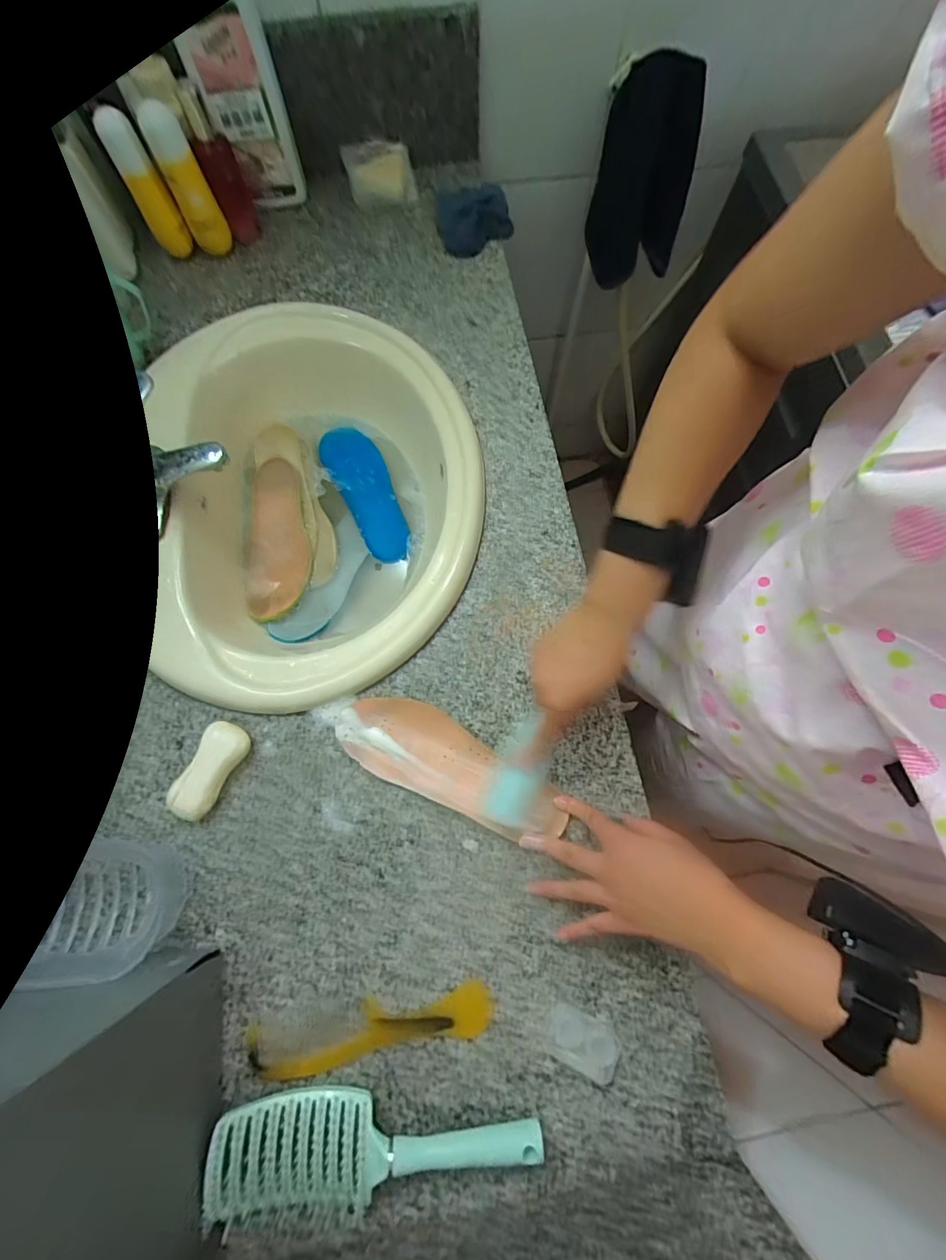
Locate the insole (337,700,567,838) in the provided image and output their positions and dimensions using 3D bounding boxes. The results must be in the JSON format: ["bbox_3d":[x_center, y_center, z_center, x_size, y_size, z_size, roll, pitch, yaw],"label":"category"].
[{"bbox_3d":[-0.022,0.133,0.458,0.230,0.010,0.079,26,75,9],"label":"insole"}]

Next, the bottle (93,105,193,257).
[{"bbox_3d":[-0.416,-0.563,0.606,0.044,0.145,0.051,-28,76,-8],"label":"bottle"}]

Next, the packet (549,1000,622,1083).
[{"bbox_3d":[0.094,0.351,0.400,0.059,0.011,0.038,21,75,5],"label":"packet"}]

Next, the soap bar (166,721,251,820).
[{"bbox_3d":[-0.256,0.137,0.459,0.040,0.027,0.090,24,75,6],"label":"soap bar"}]

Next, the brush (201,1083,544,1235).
[{"bbox_3d":[-0.078,0.421,0.371,0.255,0.035,0.078,3,74,0],"label":"brush"}]

